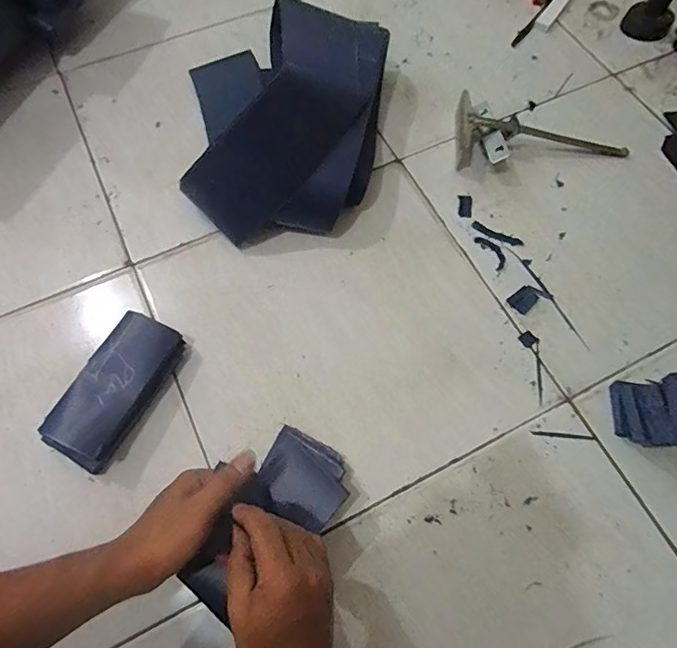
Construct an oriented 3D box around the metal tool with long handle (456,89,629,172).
[{"bbox_3d":[0.288,-0.255,0.662,0.247,0.048,0.104,16,69,7],"label":"metal tool with long handle"}]

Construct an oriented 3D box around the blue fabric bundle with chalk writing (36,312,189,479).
[{"bbox_3d":[-0.248,0.072,0.523,0.080,0.047,0.168,28,71,12],"label":"blue fabric bundle with chalk writing"}]

